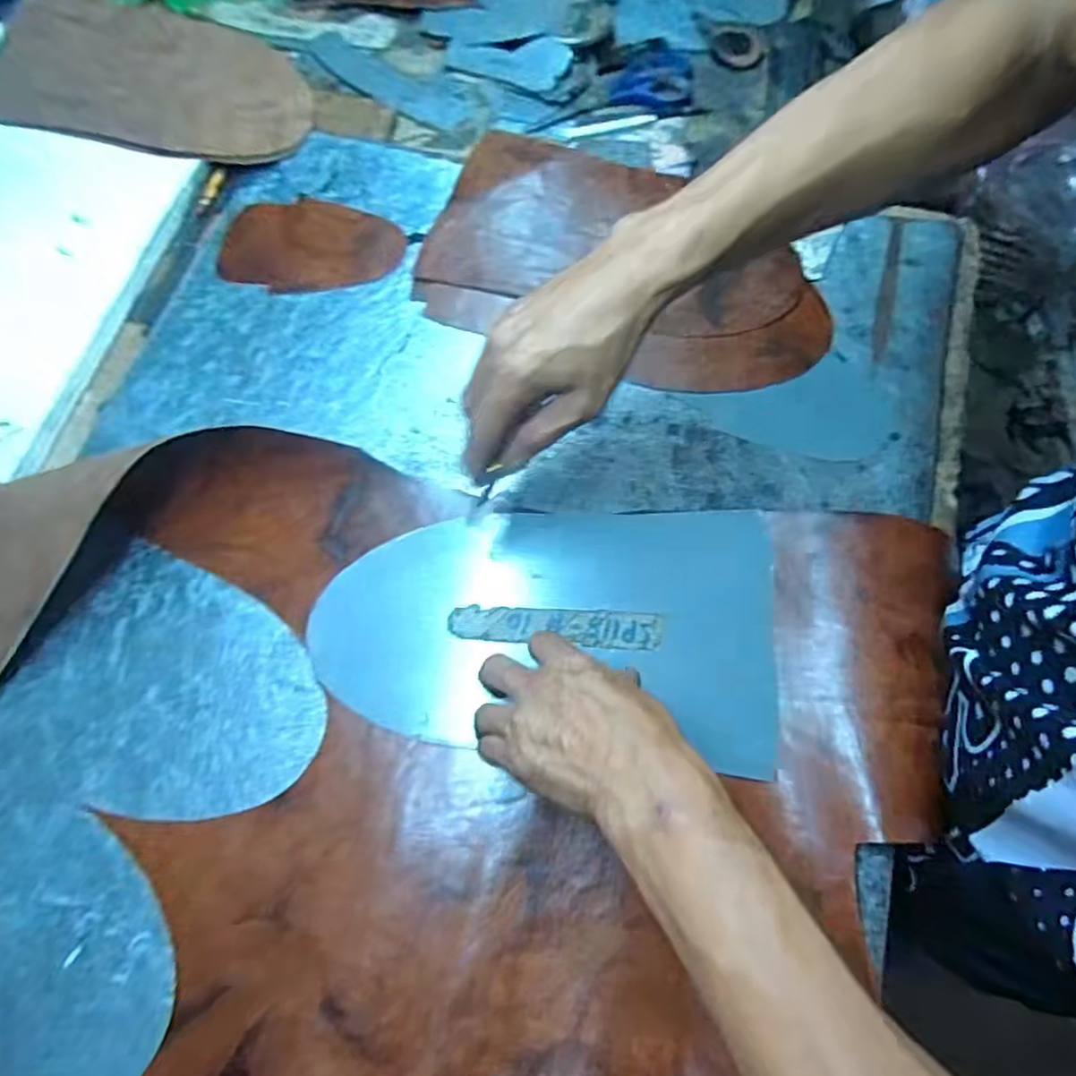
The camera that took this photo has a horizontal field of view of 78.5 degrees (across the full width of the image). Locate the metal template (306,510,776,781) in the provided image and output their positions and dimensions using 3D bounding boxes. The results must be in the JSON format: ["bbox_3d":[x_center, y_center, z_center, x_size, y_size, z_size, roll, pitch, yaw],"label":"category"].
[{"bbox_3d":[0.003,0.055,0.452,0.306,0.008,0.168,4,70,5],"label":"metal template"}]

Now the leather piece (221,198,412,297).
[{"bbox_3d":[-0.204,-0.265,0.589,0.161,0.005,0.102,-4,69,1],"label":"leather piece"}]

